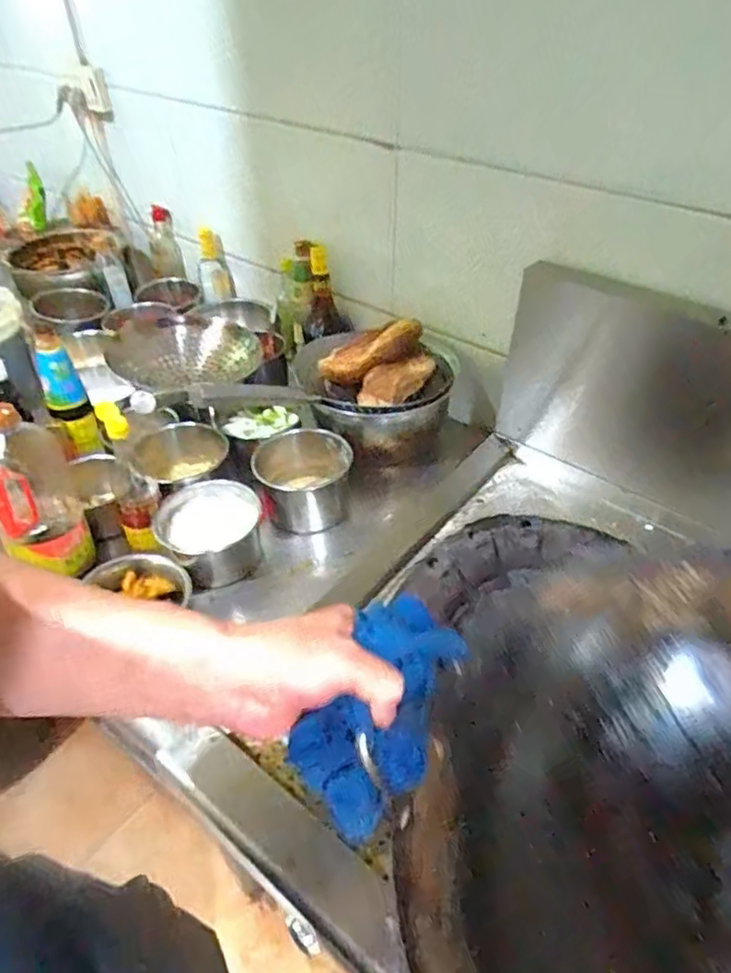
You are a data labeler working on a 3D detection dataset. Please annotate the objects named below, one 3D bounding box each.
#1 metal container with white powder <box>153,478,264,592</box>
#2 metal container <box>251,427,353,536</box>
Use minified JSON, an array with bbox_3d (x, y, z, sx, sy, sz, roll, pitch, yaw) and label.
[{"bbox_3d":[-0.222,0.072,0.917,0.151,0.094,0.144,0,44,0],"label":"metal container with white powder"},{"bbox_3d":[-0.100,-0.005,1.006,0.159,0.113,0.143,-11,45,-12],"label":"metal container"}]

